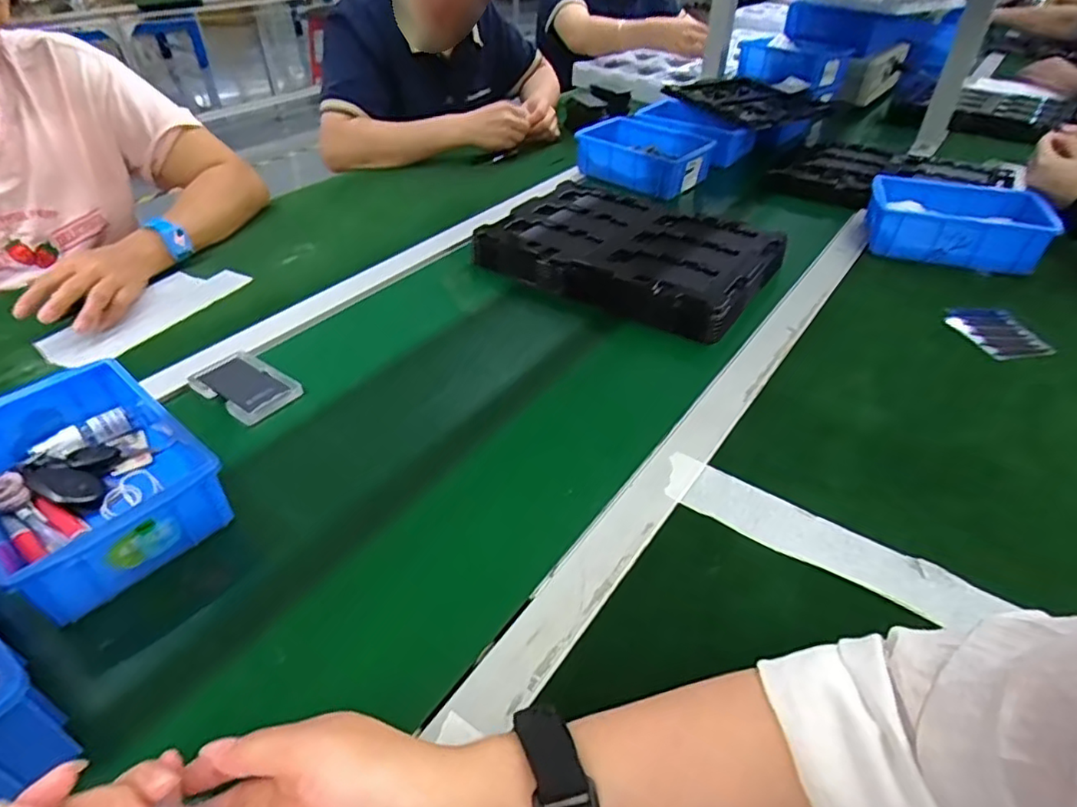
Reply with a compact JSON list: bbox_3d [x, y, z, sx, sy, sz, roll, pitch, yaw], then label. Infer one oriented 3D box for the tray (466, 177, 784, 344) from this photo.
[{"bbox_3d":[0.116,-0.195,0.761,0.322,0.040,0.251,22,44,25],"label":"tray"}]

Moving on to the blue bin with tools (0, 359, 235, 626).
[{"bbox_3d":[-0.337,0.054,0.451,0.194,0.058,0.127,29,47,31],"label":"blue bin with tools"}]

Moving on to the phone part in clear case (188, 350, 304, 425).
[{"bbox_3d":[-0.280,-0.019,0.581,0.105,0.011,0.061,25,45,27],"label":"phone part in clear case"}]

